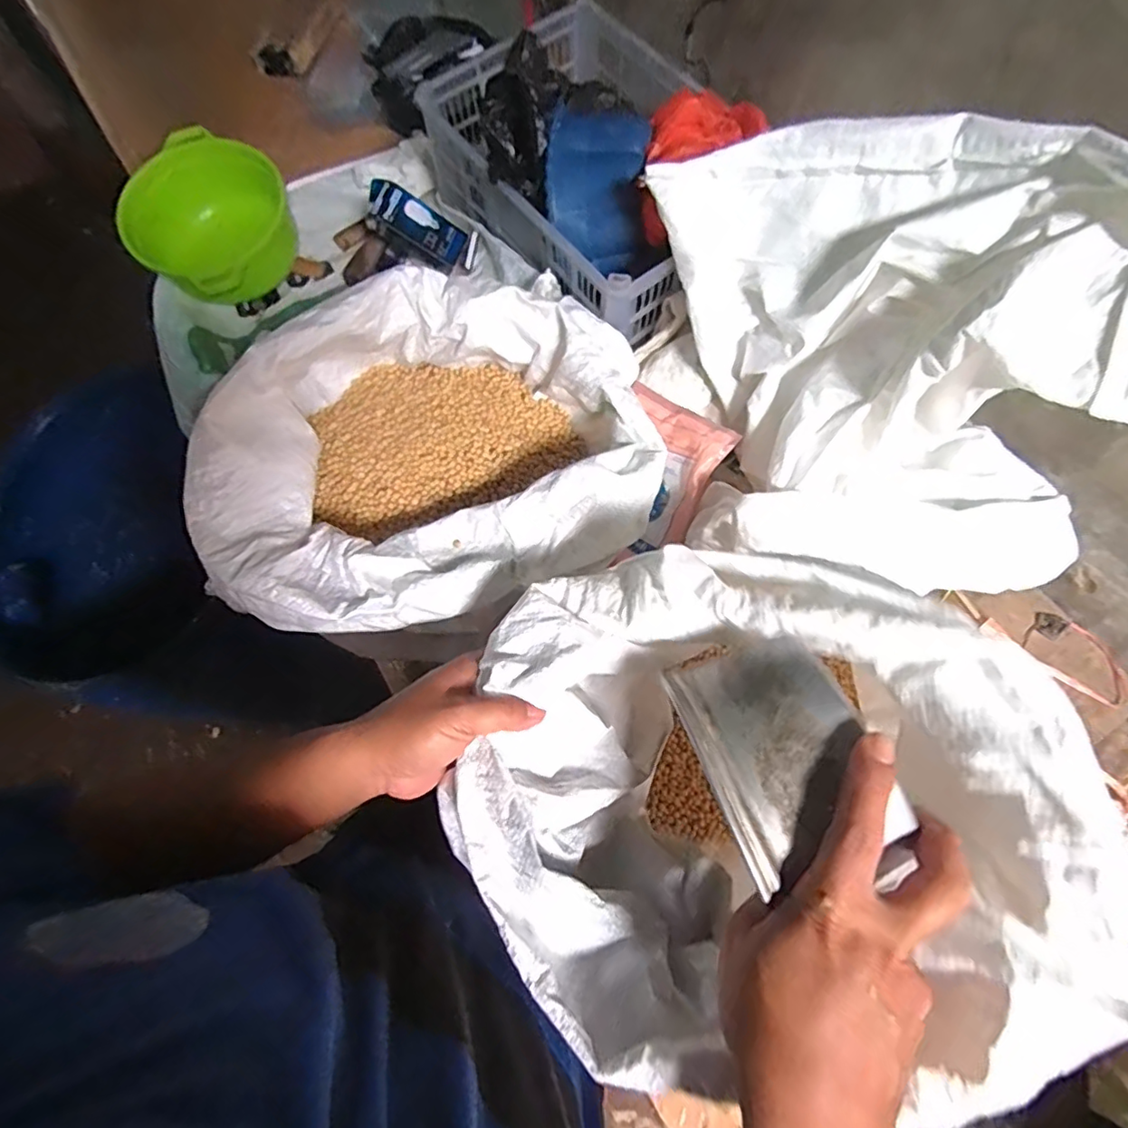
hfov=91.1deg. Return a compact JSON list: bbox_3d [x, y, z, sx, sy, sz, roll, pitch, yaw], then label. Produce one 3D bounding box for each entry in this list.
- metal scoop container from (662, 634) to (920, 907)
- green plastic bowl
[{"bbox_3d":[0.113,0.102,0.296,0.080,0.047,0.118,-19,69,-8],"label":"metal scoop container"},{"bbox_3d":[-0.467,-0.443,0.759,0.208,0.141,0.228,0,67,0],"label":"green plastic bowl"}]

